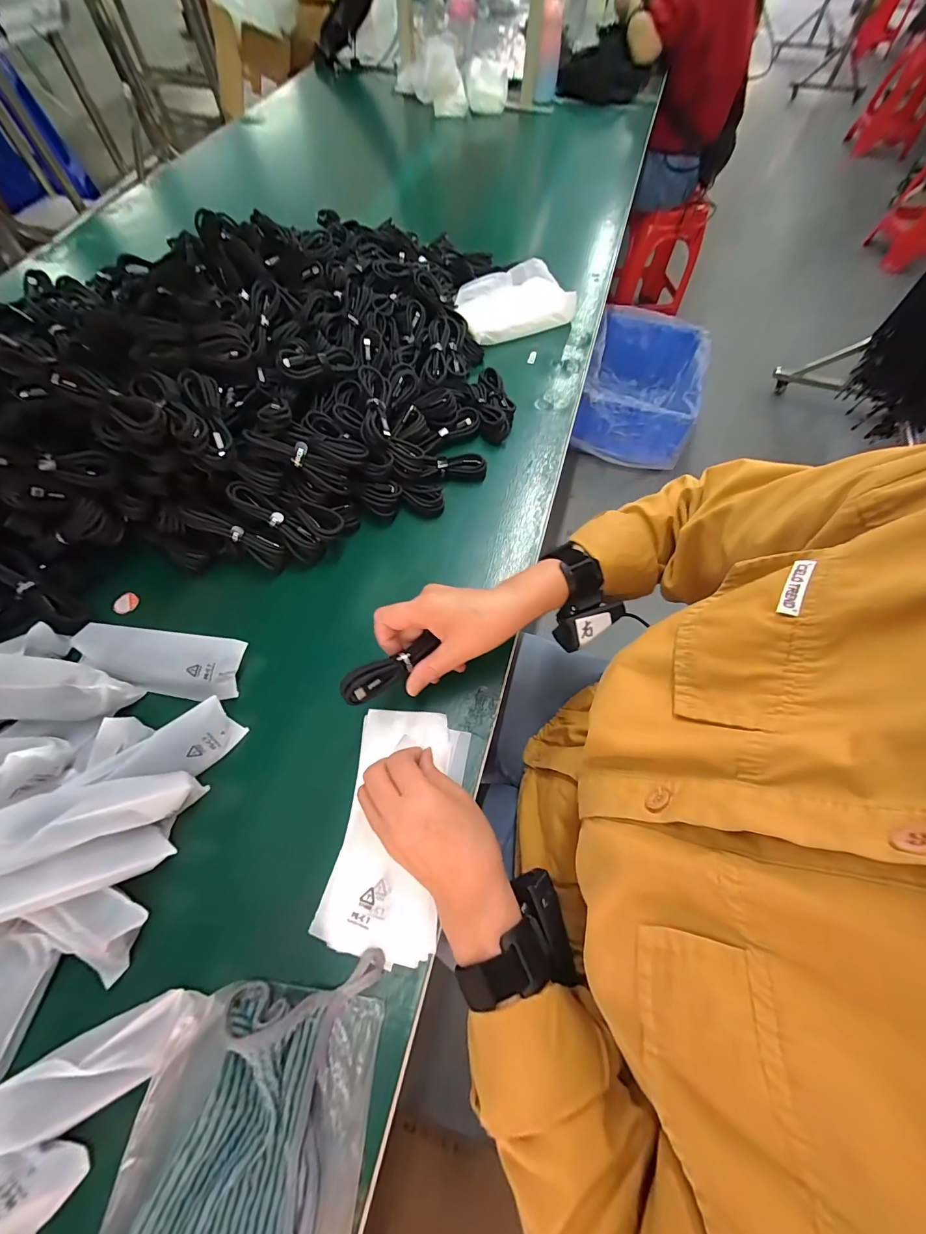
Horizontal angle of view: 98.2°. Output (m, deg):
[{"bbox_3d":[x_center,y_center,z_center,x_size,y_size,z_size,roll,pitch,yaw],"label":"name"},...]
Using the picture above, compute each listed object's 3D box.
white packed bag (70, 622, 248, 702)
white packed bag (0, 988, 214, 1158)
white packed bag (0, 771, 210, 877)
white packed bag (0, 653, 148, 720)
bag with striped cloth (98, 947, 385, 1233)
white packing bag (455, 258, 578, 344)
[{"bbox_3d":[-0.291,0.043,0.387,0.153,0.023,0.056,6,64,2],"label":"white packed bag"},{"bbox_3d":[-0.242,0.290,0.249,0.149,0.033,0.040,-24,67,-12],"label":"white packed bag"},{"bbox_3d":[-0.288,0.149,0.302,0.150,0.031,0.049,-8,63,-26],"label":"white packed bag"},{"bbox_3d":[-0.375,0.061,0.343,0.152,0.042,0.055,6,63,-13],"label":"white packed bag"},{"bbox_3d":[-0.137,0.348,0.239,0.144,0.028,0.233,7,64,2],"label":"bag with striped cloth"},{"bbox_3d":[0.078,-0.494,0.640,0.178,0.059,0.113,-23,67,-12],"label":"white packing bag"}]

